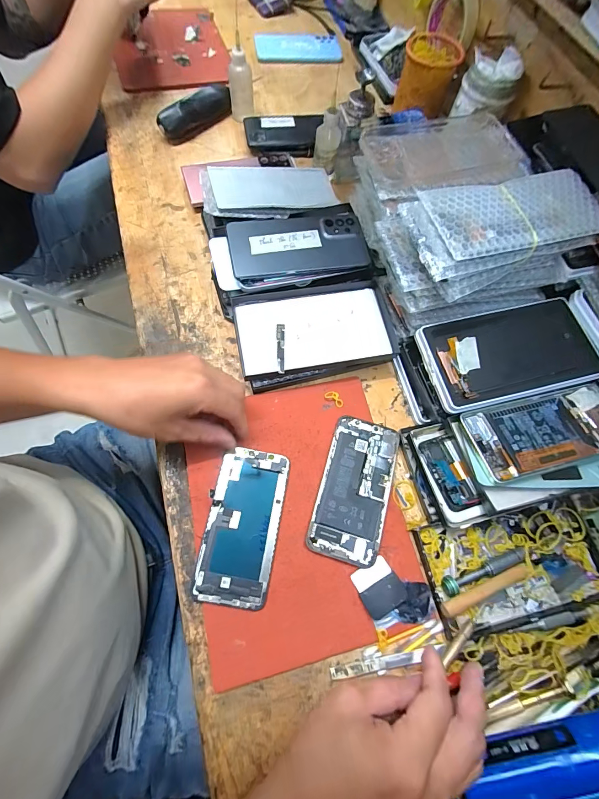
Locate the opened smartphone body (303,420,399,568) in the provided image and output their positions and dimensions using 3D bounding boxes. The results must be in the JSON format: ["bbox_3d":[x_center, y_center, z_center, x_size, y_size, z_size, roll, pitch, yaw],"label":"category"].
[{"bbox_3d":[0.055,0.087,0.344,0.066,0.006,0.138,17,68,3],"label":"opened smartphone body"}]

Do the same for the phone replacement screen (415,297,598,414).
[{"bbox_3d":[0.221,-0.051,0.360,0.174,0.008,0.099,-12,71,-7],"label":"phone replacement screen"}]

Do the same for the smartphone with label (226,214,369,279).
[{"bbox_3d":[-0.001,-0.180,0.398,0.156,0.007,0.071,-9,81,-9],"label":"smartphone with label"}]

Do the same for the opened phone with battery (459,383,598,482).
[{"bbox_3d":[0.247,0.028,0.333,0.160,0.007,0.071,-11,69,-8],"label":"opened phone with battery"}]

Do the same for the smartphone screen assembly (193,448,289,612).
[{"bbox_3d":[-0.053,0.115,0.322,0.065,0.011,0.136,9,68,1],"label":"smartphone screen assembly"}]

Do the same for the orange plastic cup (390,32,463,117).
[{"bbox_3d":[0.200,-0.506,0.537,0.082,0.072,0.090,18,68,3],"label":"orange plastic cup"}]

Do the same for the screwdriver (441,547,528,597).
[{"bbox_3d":[0.172,0.158,0.319,0.086,0.010,0.015,-18,70,-11],"label":"screwdriver"}]

